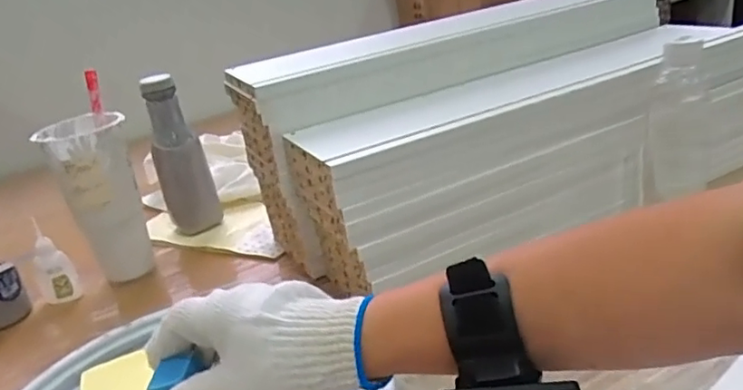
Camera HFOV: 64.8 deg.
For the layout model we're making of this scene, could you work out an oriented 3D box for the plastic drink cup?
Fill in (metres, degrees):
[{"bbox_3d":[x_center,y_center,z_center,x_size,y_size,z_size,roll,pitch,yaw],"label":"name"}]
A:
[{"bbox_3d":[-0.290,0.001,0.642,0.086,0.182,0.081,-17,24,-18],"label":"plastic drink cup"}]

